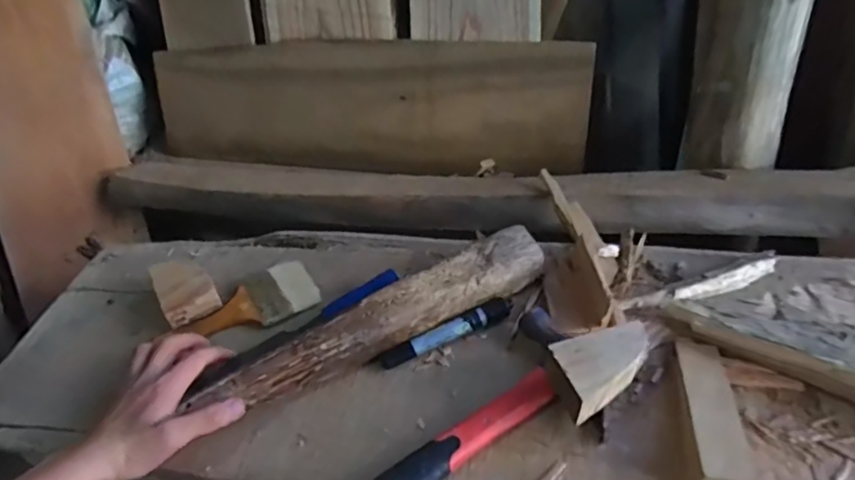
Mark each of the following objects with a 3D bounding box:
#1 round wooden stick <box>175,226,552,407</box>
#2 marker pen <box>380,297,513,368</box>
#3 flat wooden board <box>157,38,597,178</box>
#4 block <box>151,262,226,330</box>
[{"bbox_3d":[-0.039,0.075,0.553,0.334,0.038,0.049,-24,44,-16],"label":"round wooden stick"},{"bbox_3d":[0.020,0.090,0.562,0.135,0.019,0.018,-22,43,-17],"label":"marker pen"},{"bbox_3d":[-0.120,-0.212,0.929,0.727,0.197,0.039,5,11,14],"label":"flat wooden board"},{"bbox_3d":[-0.258,0.055,0.623,0.058,0.039,0.074,-25,44,-20],"label":"block"}]

